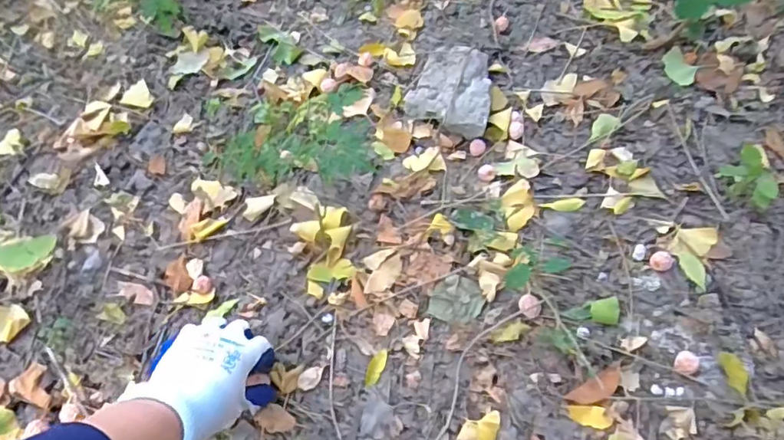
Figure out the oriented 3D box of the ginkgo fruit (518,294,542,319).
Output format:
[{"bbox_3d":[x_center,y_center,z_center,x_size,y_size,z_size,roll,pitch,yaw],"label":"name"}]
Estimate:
[{"bbox_3d":[0.142,0.090,0.574,0.019,0.015,0.027,-17,56,-7],"label":"ginkgo fruit"}]

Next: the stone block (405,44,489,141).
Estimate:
[{"bbox_3d":[0.087,-0.176,0.752,0.115,0.039,0.139,18,59,16],"label":"stone block"}]

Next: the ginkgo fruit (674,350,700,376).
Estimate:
[{"bbox_3d":[0.279,0.135,0.525,0.022,0.015,0.021,-2,55,3],"label":"ginkgo fruit"}]

